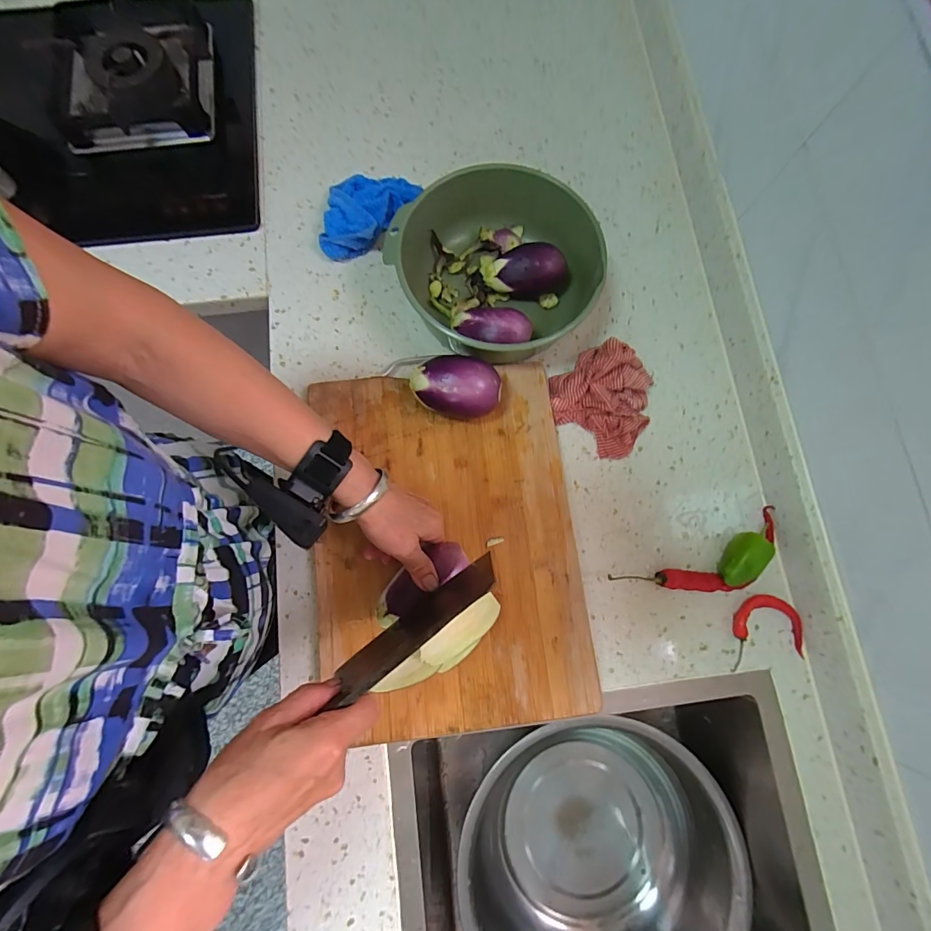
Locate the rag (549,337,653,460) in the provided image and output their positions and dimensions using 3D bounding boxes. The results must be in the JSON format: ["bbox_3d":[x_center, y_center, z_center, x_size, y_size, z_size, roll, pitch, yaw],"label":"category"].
[{"bbox_3d":[0.169,-0.079,0.490,0.111,0.043,0.121,-41,82,-9],"label":"rag"}]

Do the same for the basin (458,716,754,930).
[{"bbox_3d":[0.169,0.498,0.531,0.318,0.097,0.332,0,79,-1],"label":"basin"}]

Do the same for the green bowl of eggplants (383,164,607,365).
[{"bbox_3d":[0.033,-0.228,0.493,0.232,0.093,0.220,0,79,-1],"label":"green bowl of eggplants"}]

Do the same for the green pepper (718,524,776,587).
[{"bbox_3d":[0.310,0.104,0.459,0.039,0.038,0.070,33,80,5],"label":"green pepper"}]

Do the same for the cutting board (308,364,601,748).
[{"bbox_3d":[-0.022,0.083,0.465,0.284,0.022,0.387,-7,79,-3],"label":"cutting board"}]

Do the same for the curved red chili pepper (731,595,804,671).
[{"bbox_3d":[0.332,0.182,0.456,0.087,0.013,0.071,-8,79,-3],"label":"curved red chili pepper"}]

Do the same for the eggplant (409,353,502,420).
[{"bbox_3d":[-0.012,-0.085,0.458,0.098,0.066,0.060,5,79,0],"label":"eggplant"}]

